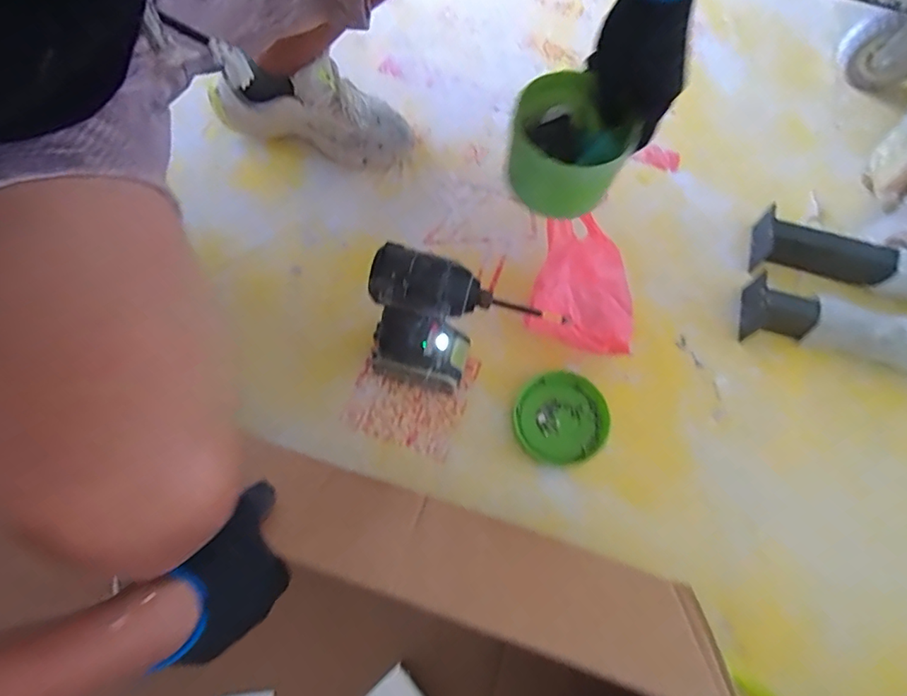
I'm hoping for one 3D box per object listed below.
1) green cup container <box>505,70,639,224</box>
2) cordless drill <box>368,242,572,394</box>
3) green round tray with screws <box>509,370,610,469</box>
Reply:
[{"bbox_3d":[0.112,-0.196,0.519,0.111,0.068,0.120,30,71,10],"label":"green cup container"},{"bbox_3d":[-0.005,-0.019,0.585,0.171,0.237,0.067,9,69,0],"label":"cordless drill"},{"bbox_3d":[0.137,0.092,0.686,0.119,0.018,0.117,1,69,-3],"label":"green round tray with screws"}]

